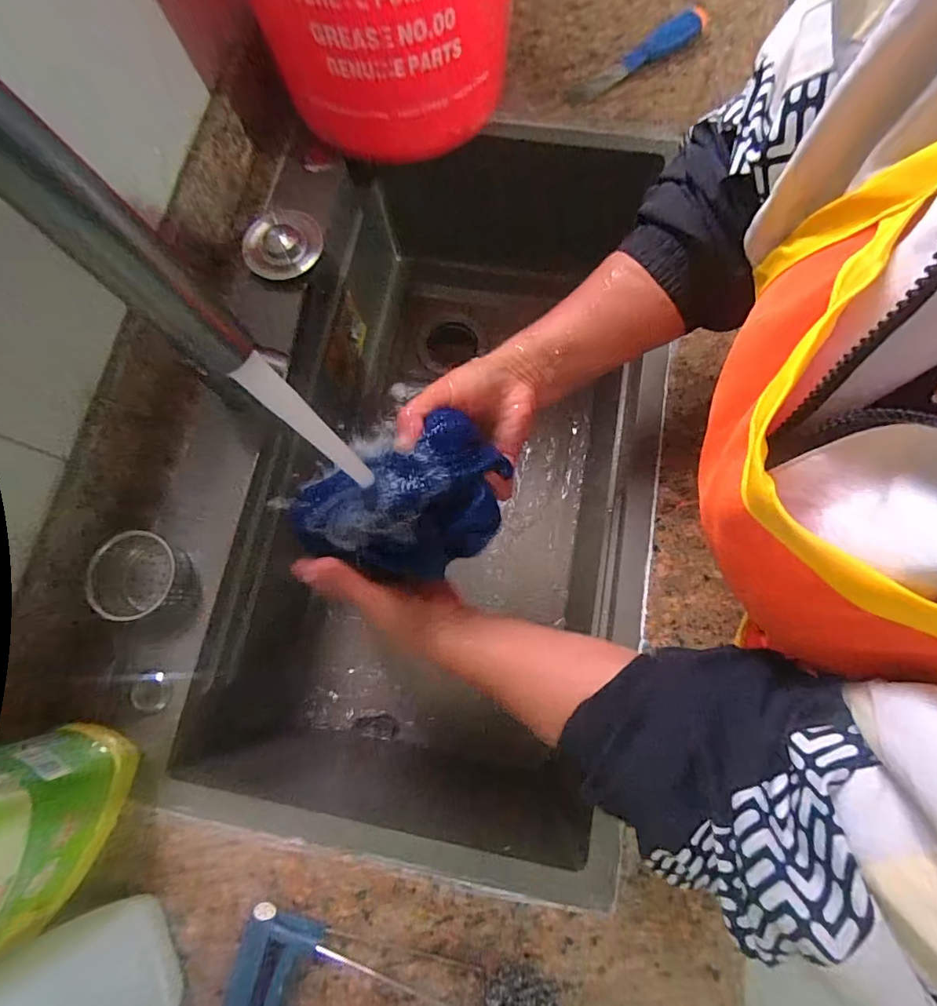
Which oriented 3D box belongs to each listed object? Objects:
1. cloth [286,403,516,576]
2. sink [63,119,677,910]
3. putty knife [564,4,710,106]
[{"bbox_3d":[-0.048,0.006,0.323,0.146,0.050,0.089,-24,77,-4],"label":"cloth"},{"bbox_3d":[-0.057,-0.046,0.549,0.473,0.246,0.714,5,77,3],"label":"sink"},{"bbox_3d":[0.201,-0.517,0.537,0.194,0.019,0.038,-36,78,-7],"label":"putty knife"}]

